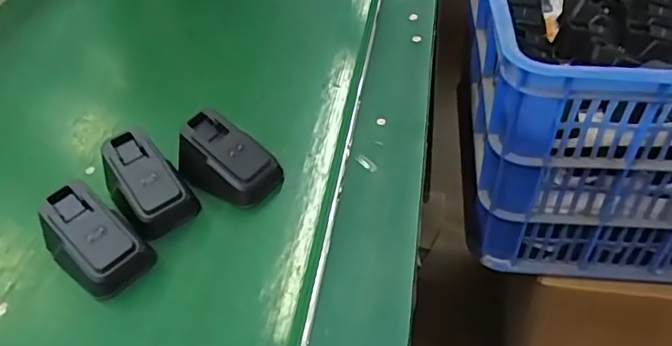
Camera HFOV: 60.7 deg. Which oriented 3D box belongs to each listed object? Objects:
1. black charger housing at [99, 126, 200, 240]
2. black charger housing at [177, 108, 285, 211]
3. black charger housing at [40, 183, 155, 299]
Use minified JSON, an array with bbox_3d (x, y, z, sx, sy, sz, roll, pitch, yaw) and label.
[{"bbox_3d":[-0.120,0.005,0.372,0.046,0.042,0.063,-32,50,-23],"label":"black charger housing"},{"bbox_3d":[-0.070,-0.009,0.379,0.061,0.038,0.046,19,51,24],"label":"black charger housing"},{"bbox_3d":[-0.143,0.037,0.341,0.061,0.038,0.047,24,53,27],"label":"black charger housing"}]

